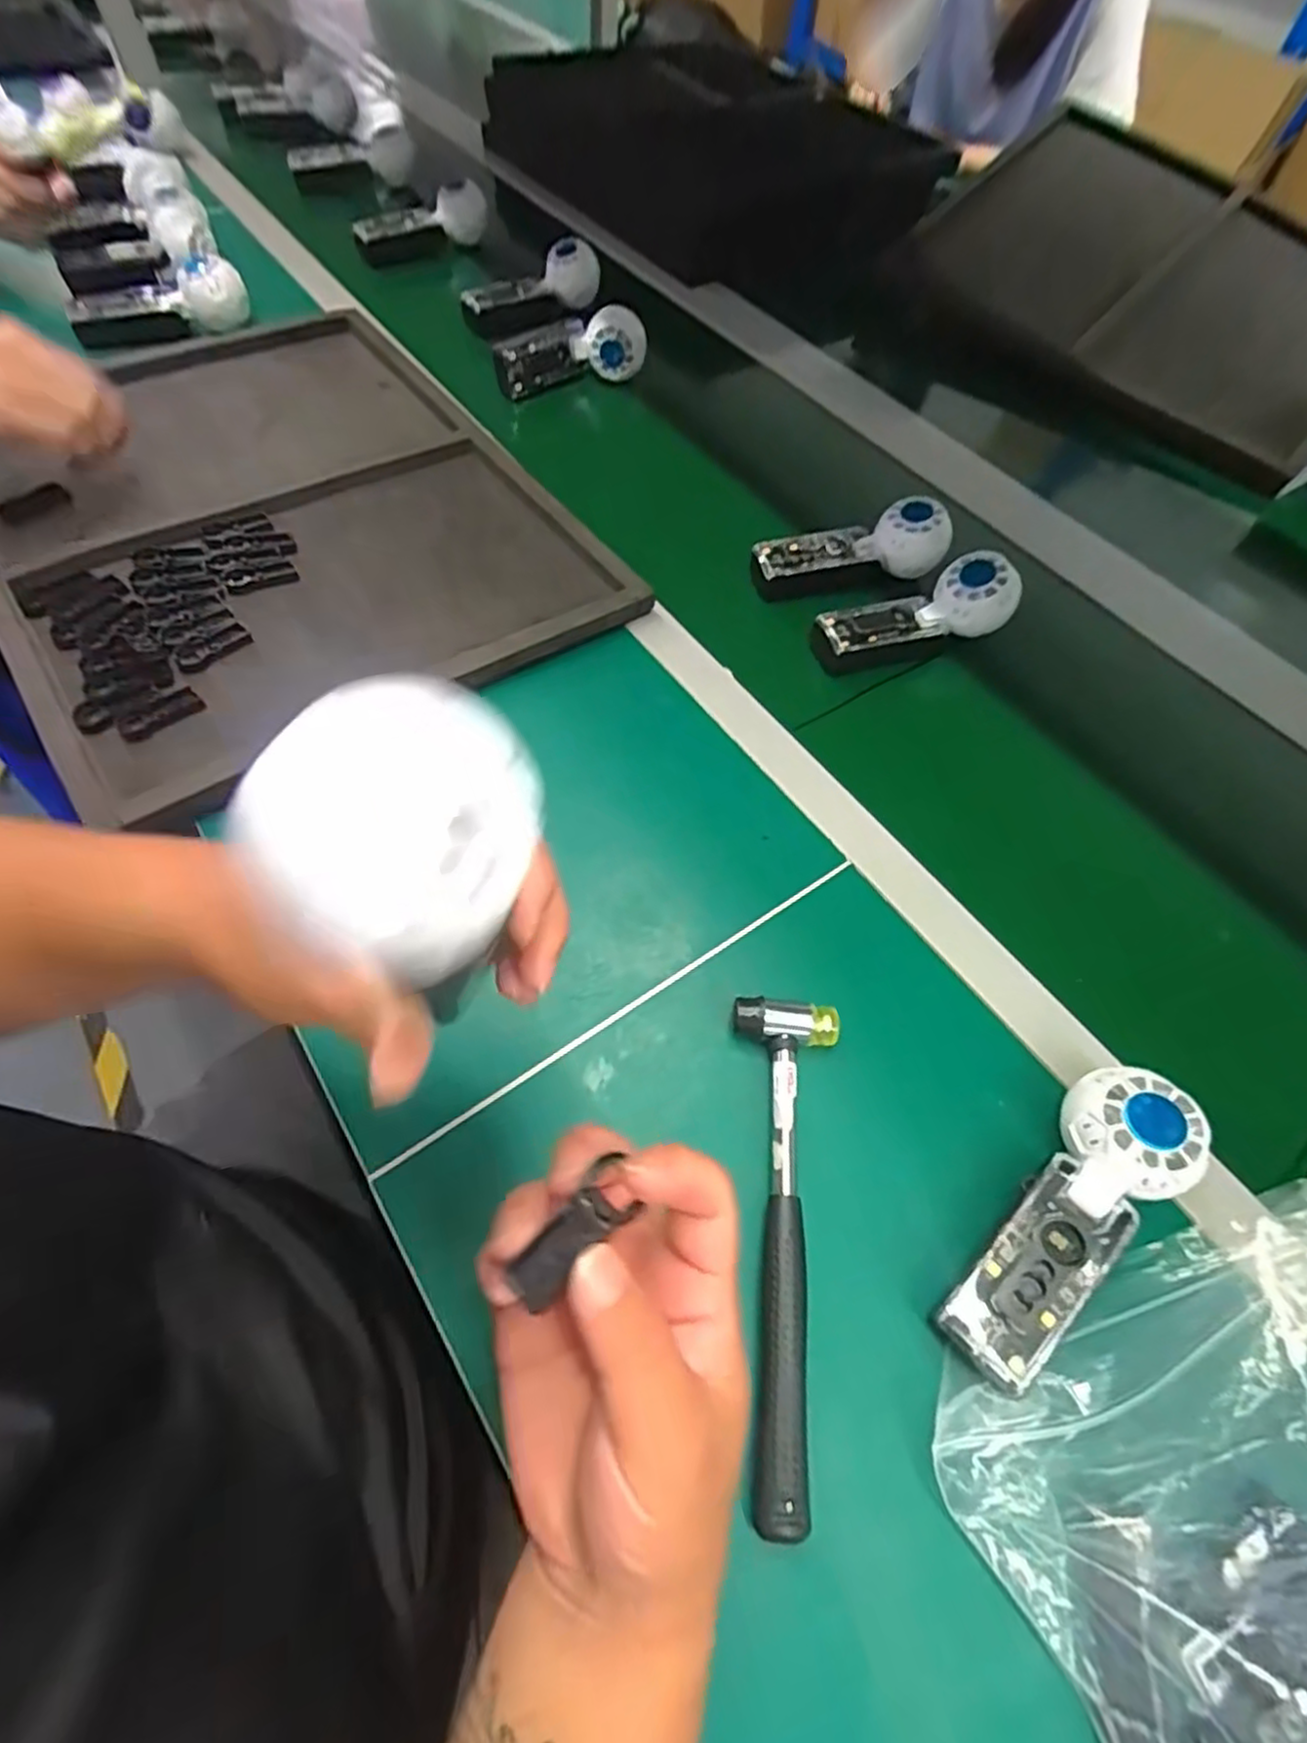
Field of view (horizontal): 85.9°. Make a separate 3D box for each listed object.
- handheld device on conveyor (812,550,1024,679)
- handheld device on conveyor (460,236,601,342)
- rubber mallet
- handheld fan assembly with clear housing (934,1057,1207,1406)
[{"bbox_3d":[0.211,-0.210,0.571,0.158,0.056,0.063,-14,62,-11],"label":"handheld device on conveyor"},{"bbox_3d":[-0.146,-0.683,0.826,0.179,0.063,0.046,-31,65,-20],"label":"handheld device on conveyor"},{"bbox_3d":[0.059,0.179,0.357,0.056,0.022,0.232,9,59,3],"label":"rubber mallet"},{"bbox_3d":[0.209,0.174,0.348,0.058,0.035,0.165,31,72,33],"label":"handheld fan assembly with clear housing"}]

